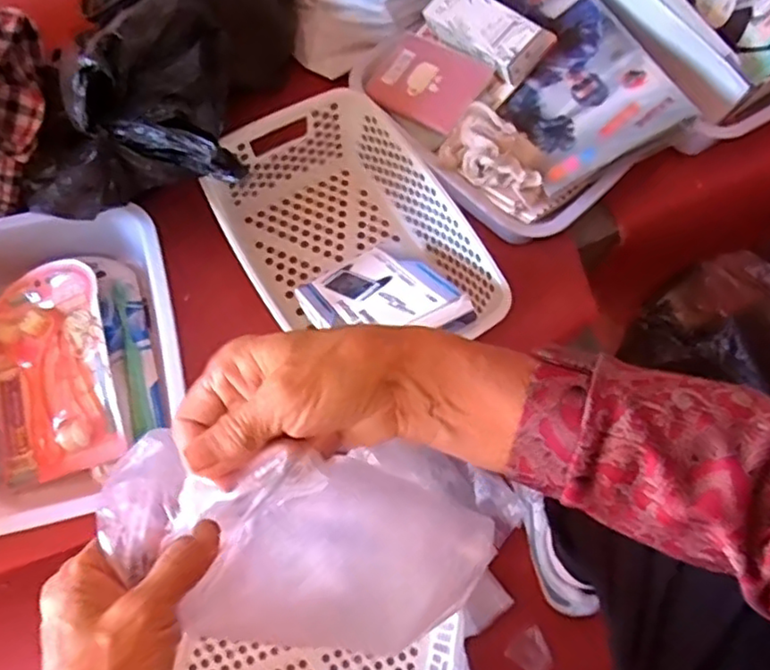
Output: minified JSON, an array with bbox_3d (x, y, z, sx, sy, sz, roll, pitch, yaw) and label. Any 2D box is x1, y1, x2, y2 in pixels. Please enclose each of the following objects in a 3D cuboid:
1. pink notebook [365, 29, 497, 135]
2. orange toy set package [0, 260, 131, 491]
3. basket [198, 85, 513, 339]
[{"bbox_3d":[0.045,-0.269,0.686,0.116,0.010,0.092,35,83,20],"label":"pink notebook"},{"bbox_3d":[-0.314,0.033,0.602,0.125,0.024,0.196,-20,74,10],"label":"orange toy set package"},{"bbox_3d":[-0.036,-0.084,0.647,0.197,0.097,0.295,-28,71,-13],"label":"basket"}]

